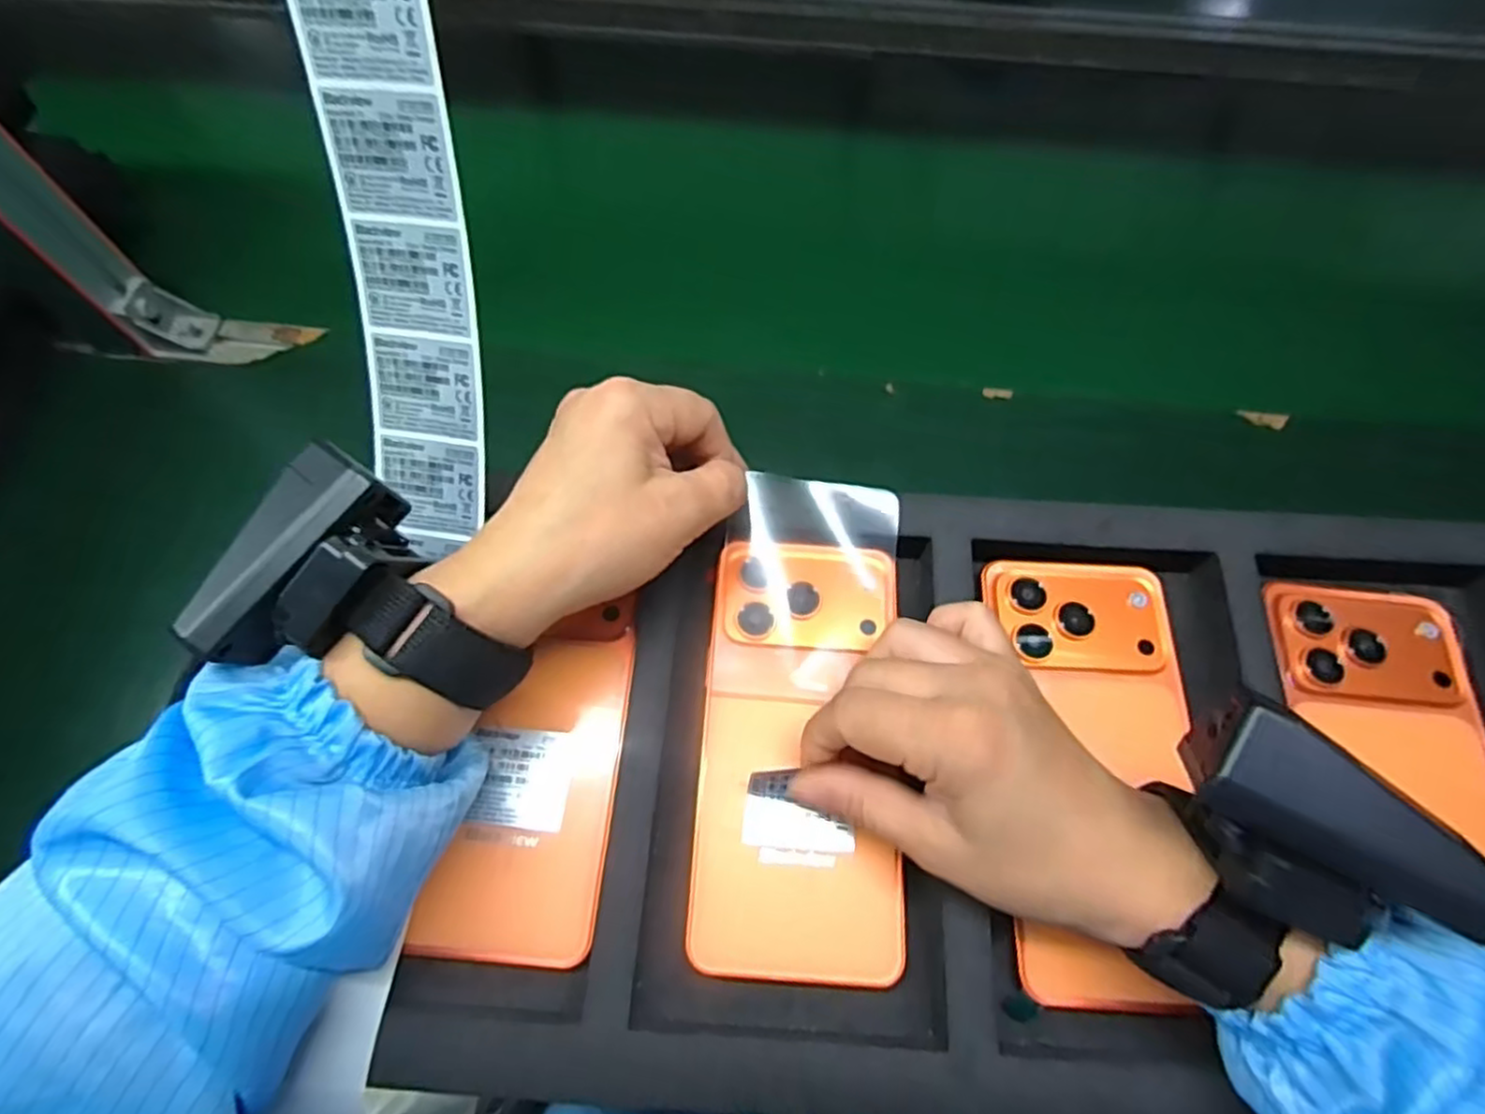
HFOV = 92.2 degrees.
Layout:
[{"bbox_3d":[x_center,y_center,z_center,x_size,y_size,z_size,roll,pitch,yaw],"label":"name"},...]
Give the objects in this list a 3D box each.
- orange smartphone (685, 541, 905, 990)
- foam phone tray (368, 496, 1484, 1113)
[{"bbox_3d":[0.022,0.071,0.270,0.073,0.015,0.157,3,70,1],"label":"orange smartphone"},{"bbox_3d":[0.104,0.081,0.264,0.418,0.035,0.209,2,64,0],"label":"foam phone tray"}]

